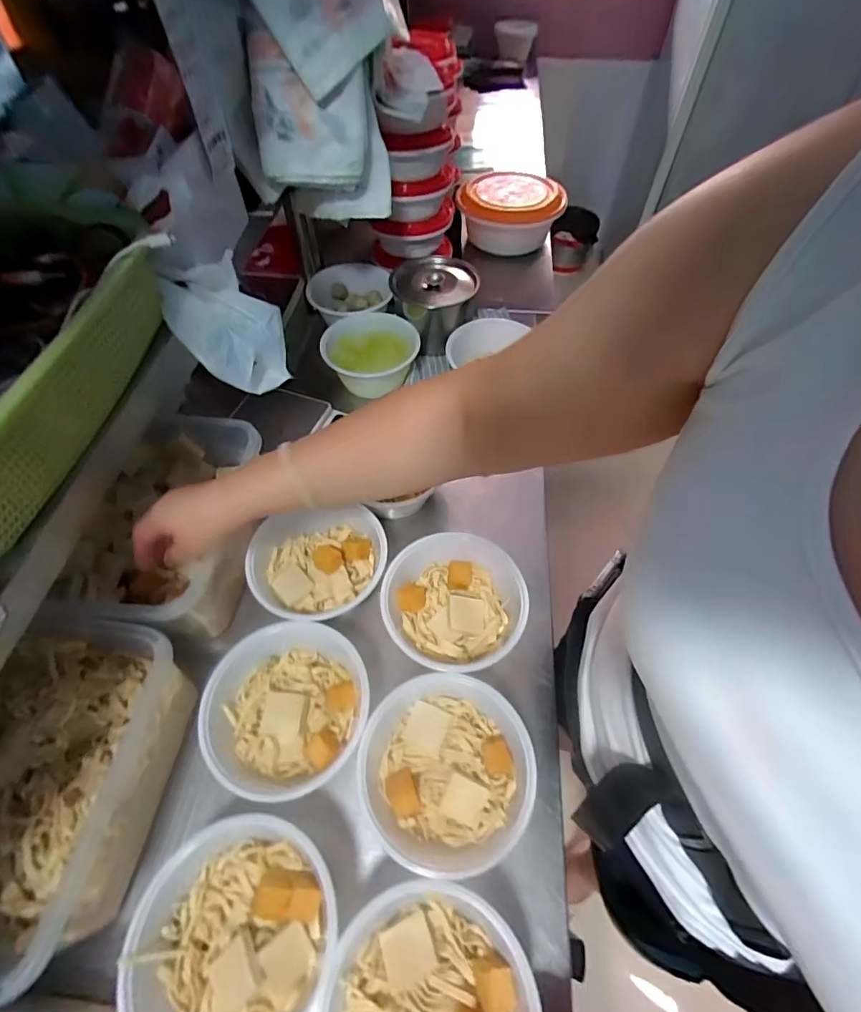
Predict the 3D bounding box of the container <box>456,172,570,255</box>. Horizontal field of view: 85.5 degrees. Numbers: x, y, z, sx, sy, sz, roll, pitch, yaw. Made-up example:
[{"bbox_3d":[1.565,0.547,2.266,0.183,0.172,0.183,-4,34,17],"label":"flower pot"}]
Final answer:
[{"bbox_3d":[0.188,-0.690,1.110,0.233,0.107,0.185,-12,57,-7],"label":"container"}]

